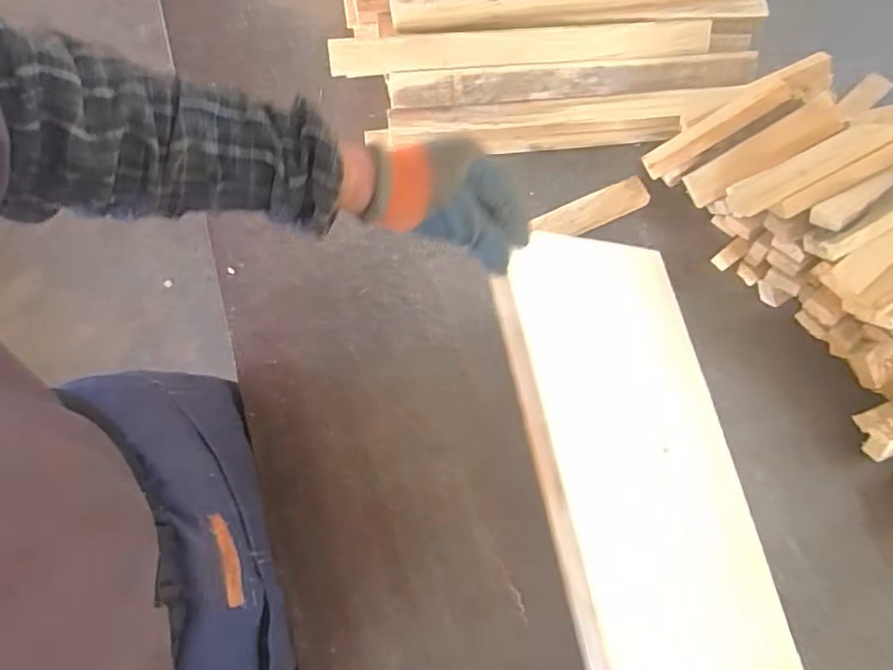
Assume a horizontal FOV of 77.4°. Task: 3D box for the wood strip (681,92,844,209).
[{"bbox_3d":[0.343,-0.198,0.608,0.161,0.021,0.043,-31,73,19],"label":"wood strip"}]

